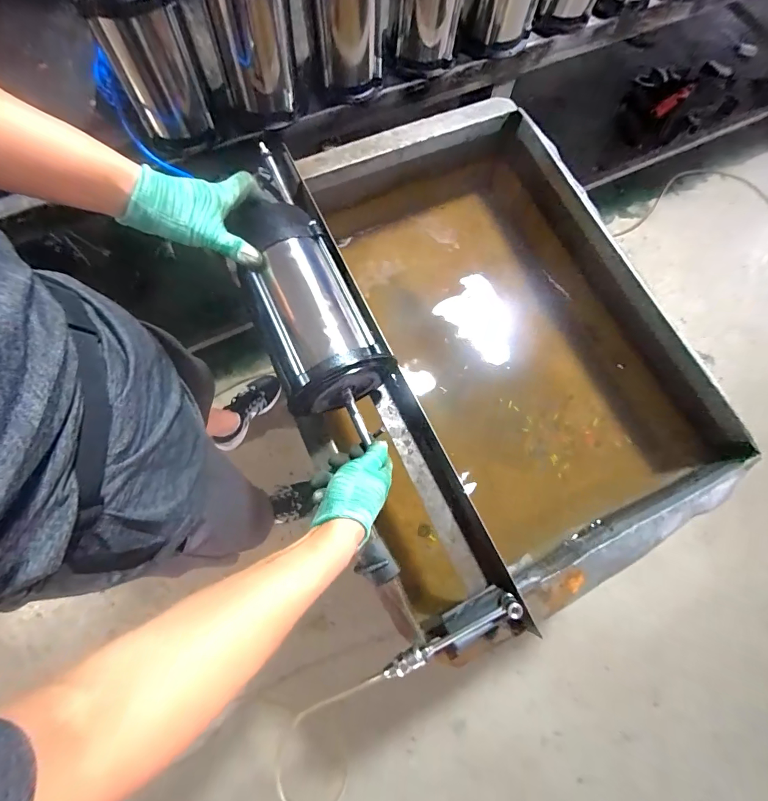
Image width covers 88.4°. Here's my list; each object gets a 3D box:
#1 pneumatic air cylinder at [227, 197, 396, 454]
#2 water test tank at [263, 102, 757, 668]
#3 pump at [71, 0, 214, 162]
[{"bbox_3d":[-0.084,-0.106,0.483,0.120,0.108,0.308,-20,87,-5],"label":"pneumatic air cylinder"},{"bbox_3d":[0.142,-0.091,0.682,0.552,0.224,0.759,-23,76,-8],"label":"water test tank"},{"bbox_3d":[-0.326,-0.495,0.547,0.120,0.258,0.094,-25,77,-9],"label":"pump"}]

